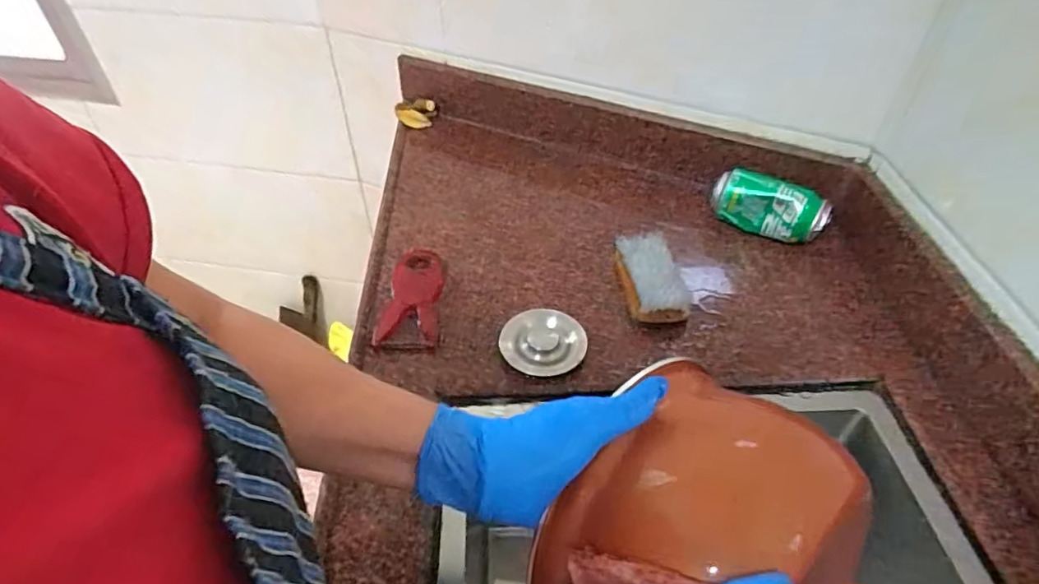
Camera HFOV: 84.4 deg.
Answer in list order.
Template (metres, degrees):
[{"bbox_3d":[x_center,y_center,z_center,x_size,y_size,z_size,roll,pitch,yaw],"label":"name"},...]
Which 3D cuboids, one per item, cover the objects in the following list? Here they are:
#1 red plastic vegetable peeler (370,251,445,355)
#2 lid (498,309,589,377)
[{"bbox_3d":[-0.119,0.007,0.627,0.067,0.008,0.150,0,45,-1],"label":"red plastic vegetable peeler"},{"bbox_3d":[0.023,0.046,0.572,0.085,0.021,0.080,-2,45,2],"label":"lid"}]

